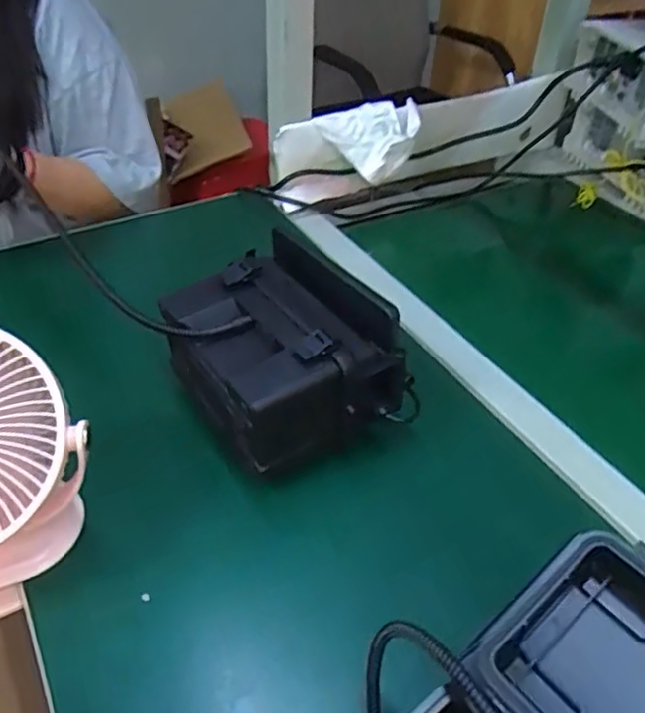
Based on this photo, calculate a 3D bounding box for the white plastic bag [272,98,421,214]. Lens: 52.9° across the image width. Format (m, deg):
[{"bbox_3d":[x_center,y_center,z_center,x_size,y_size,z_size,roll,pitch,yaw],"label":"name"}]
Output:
[{"bbox_3d":[0.031,-0.268,0.867,0.196,0.114,0.044,-7,41,-11],"label":"white plastic bag"}]

